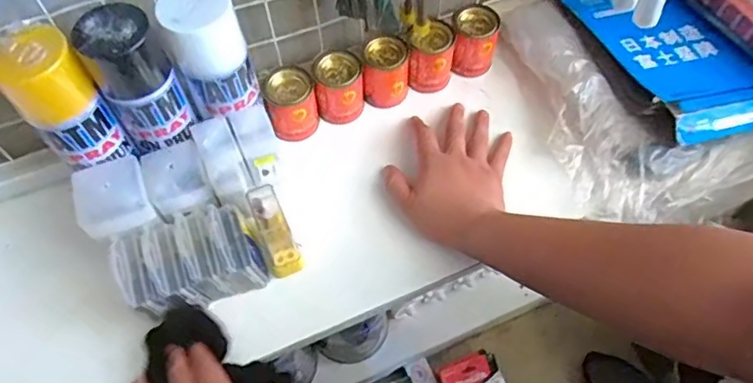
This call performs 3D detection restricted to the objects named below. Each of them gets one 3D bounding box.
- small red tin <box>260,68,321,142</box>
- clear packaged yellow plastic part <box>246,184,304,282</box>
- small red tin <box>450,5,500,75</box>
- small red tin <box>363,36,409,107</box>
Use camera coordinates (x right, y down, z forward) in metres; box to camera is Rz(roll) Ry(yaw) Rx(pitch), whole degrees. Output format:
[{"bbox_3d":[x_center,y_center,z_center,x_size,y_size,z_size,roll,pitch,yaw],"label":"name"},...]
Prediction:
[{"bbox_3d":[-0.091,-0.096,0.619,0.051,0.065,0.054,-7,56,-1],"label":"small red tin"},{"bbox_3d":[-0.096,0.039,0.532,0.029,0.093,0.015,-21,17,-10],"label":"clear packaged yellow plastic part"},{"bbox_3d":[0.116,-0.179,0.664,0.054,0.062,0.053,9,57,9],"label":"small red tin"},{"bbox_3d":[0.013,-0.138,0.647,0.050,0.066,0.046,2,56,5],"label":"small red tin"}]

